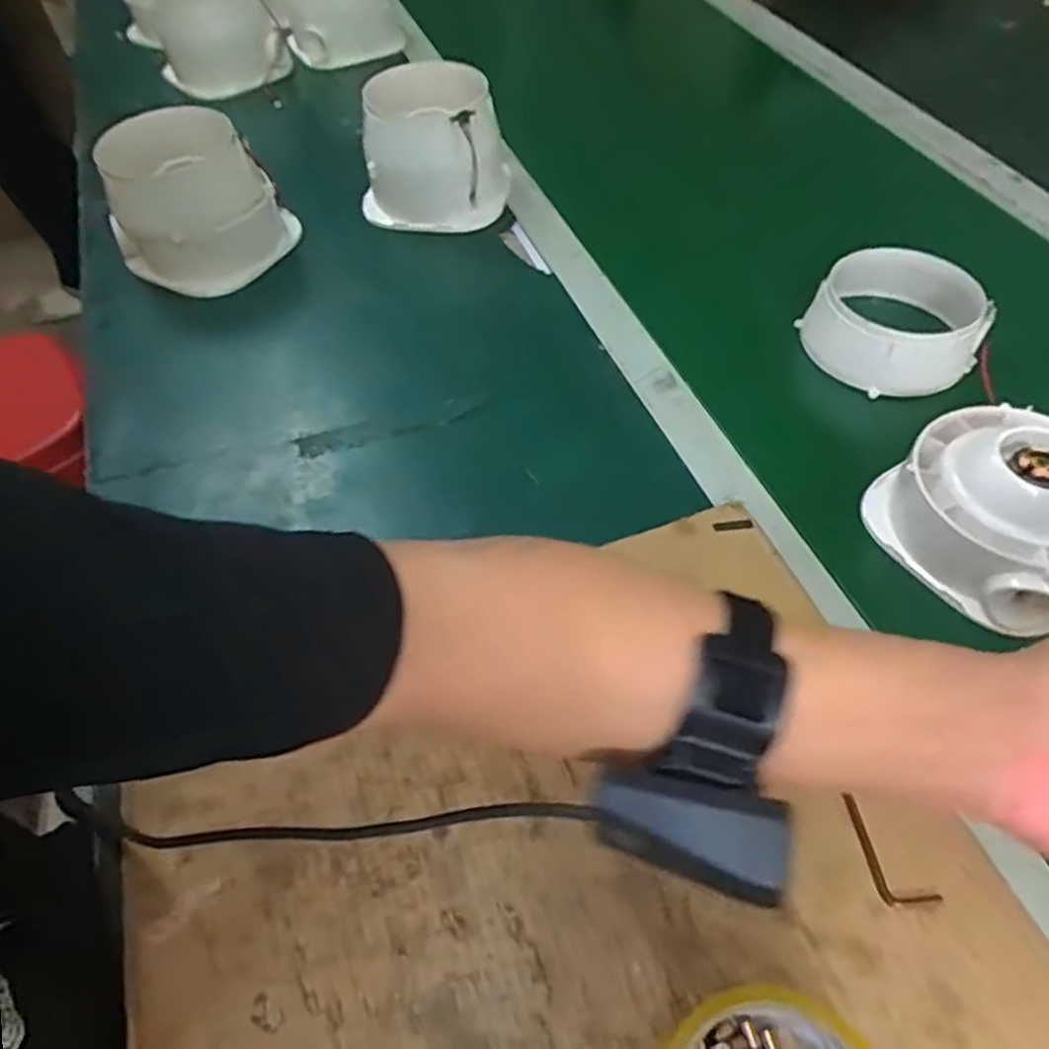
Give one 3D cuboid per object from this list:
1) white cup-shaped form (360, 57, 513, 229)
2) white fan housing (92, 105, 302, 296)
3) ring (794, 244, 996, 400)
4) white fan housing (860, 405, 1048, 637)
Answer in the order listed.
[{"bbox_3d":[-0.086,-0.366,0.710,0.142,0.102,0.123,-2,54,0],"label":"white cup-shaped form"},{"bbox_3d":[-0.316,-0.312,0.699,0.150,0.119,0.162,-23,56,-14],"label":"white fan housing"},{"bbox_3d":[0.290,-0.159,0.578,0.125,0.066,0.125,-1,54,1],"label":"ring"},{"bbox_3d":[0.304,-0.014,0.460,0.134,0.067,0.133,-28,59,-17],"label":"white fan housing"}]

